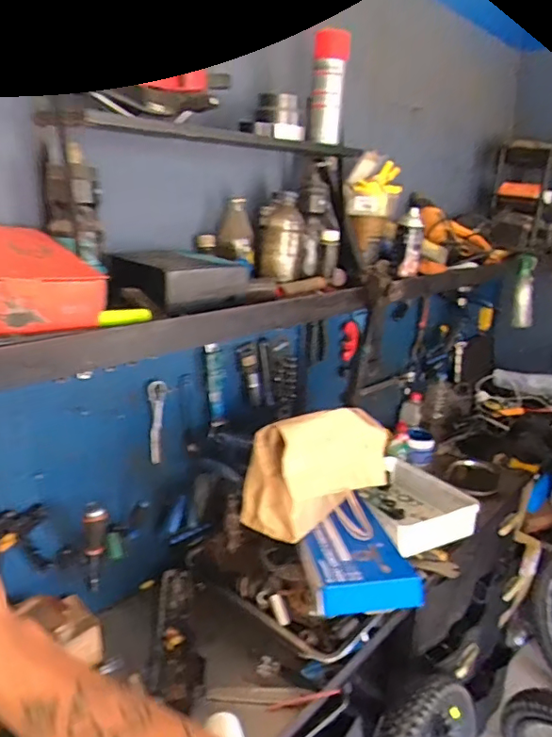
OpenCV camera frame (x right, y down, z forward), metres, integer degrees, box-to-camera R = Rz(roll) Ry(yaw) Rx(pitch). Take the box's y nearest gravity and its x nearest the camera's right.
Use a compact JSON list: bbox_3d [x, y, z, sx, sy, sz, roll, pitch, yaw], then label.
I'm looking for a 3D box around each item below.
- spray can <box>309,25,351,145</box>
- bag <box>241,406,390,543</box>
[{"bbox_3d":[0.098,-0.526,0.999,0.065,0.188,0.049,3,17,0],"label":"spray can"},{"bbox_3d":[0.093,0.183,1.034,0.303,0.207,0.105,-11,22,-36],"label":"bag"}]

